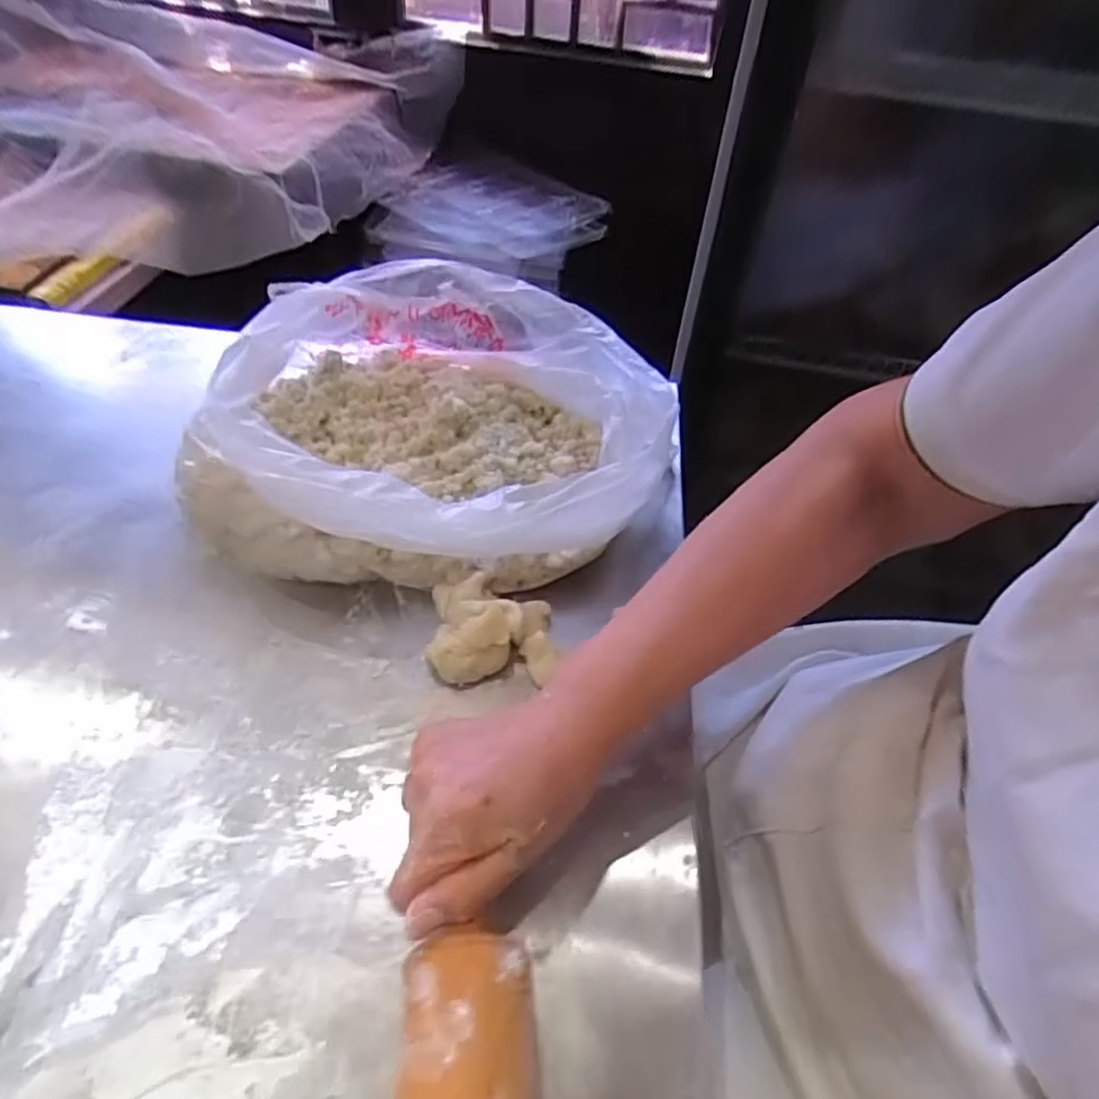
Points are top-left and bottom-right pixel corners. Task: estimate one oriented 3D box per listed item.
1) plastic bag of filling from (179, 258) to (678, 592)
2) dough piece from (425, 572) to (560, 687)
[{"bbox_3d":[-0.082,-0.090,0.539,0.323,0.129,0.274,13,48,7],"label":"plastic bag of filling"},{"bbox_3d":[-0.039,0.050,0.475,0.080,0.038,0.069,-1,47,-6],"label":"dough piece"}]

